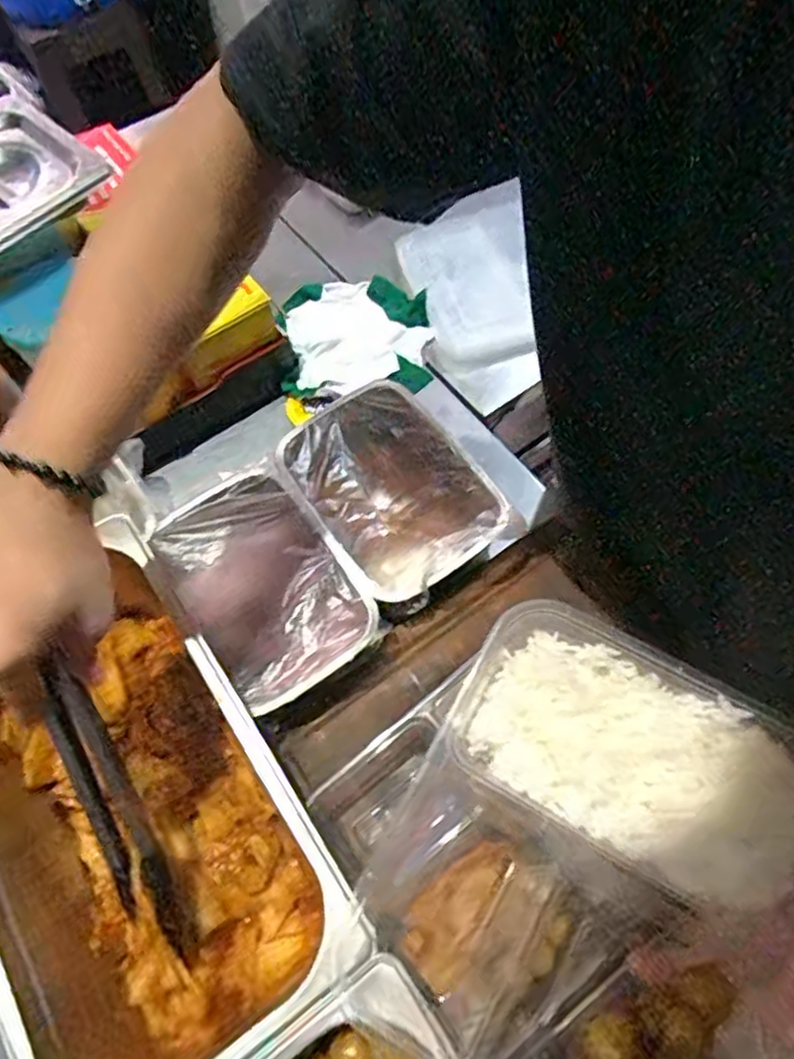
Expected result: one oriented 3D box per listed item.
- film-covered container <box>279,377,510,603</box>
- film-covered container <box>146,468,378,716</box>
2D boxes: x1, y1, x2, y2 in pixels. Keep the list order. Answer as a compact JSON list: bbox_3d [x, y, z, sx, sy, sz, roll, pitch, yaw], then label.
[{"bbox_3d":[-0.004,-0.033,0.562,0.128,0.036,0.182,-31,65,-12],"label":"film-covered container"},{"bbox_3d":[-0.102,0.042,0.530,0.120,0.033,0.181,-34,66,-14],"label":"film-covered container"}]

